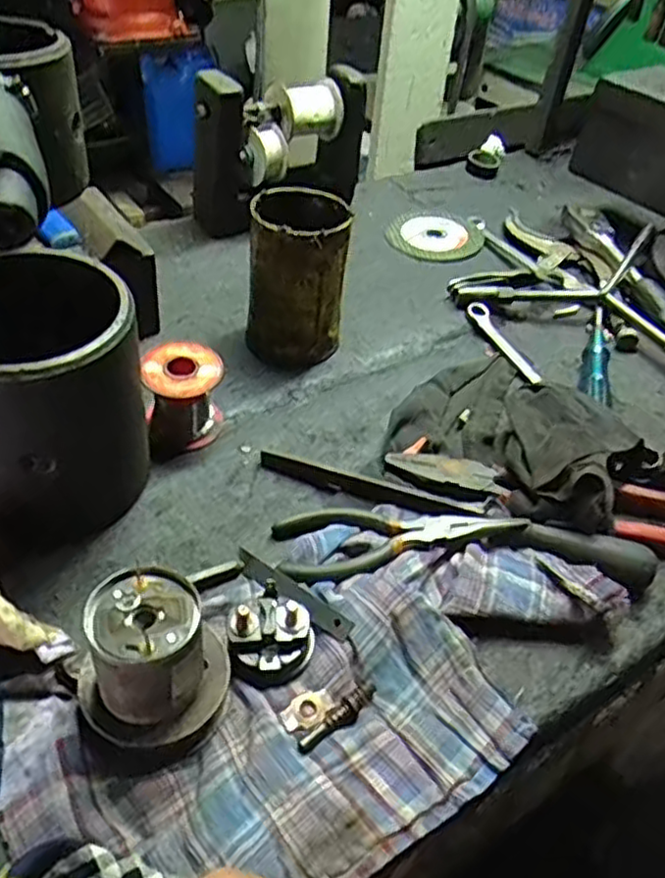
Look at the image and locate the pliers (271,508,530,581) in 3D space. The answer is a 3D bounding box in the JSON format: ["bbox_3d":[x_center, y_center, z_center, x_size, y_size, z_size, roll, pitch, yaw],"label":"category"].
[{"bbox_3d":[0.042,0.058,0.436,0.147,0.012,0.049,0,42,-6],"label":"pliers"}]

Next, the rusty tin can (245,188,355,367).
[{"bbox_3d":[-0.027,-0.124,0.553,0.071,0.124,0.067,3,42,-3],"label":"rusty tin can"}]

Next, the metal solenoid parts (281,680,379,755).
[{"bbox_3d":[0.000,0.137,0.369,0.050,0.008,0.025,-20,48,-26],"label":"metal solenoid parts"}]

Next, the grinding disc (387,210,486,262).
[{"bbox_3d":[0.108,-0.214,0.754,0.096,0.008,0.113,23,44,17],"label":"grinding disc"}]

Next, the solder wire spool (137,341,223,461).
[{"bbox_3d":[-0.100,-0.028,0.489,0.051,0.058,0.051,3,42,-3],"label":"solder wire spool"}]

